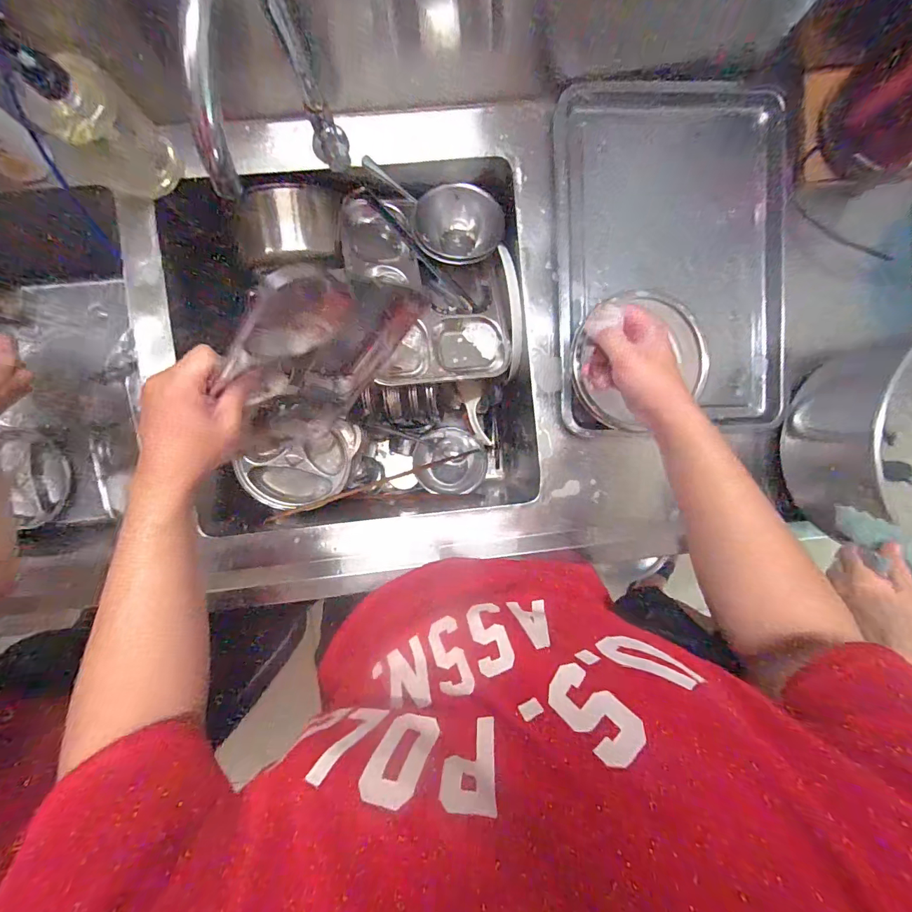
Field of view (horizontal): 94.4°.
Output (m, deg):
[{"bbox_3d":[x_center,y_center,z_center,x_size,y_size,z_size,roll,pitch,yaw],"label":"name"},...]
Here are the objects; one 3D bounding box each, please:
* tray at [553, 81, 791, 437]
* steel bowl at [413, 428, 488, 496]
[{"bbox_3d":[0.300,-0.276,0.601,0.310,0.051,0.477,-2,94,-3],"label":"tray"},{"bbox_3d":[-0.012,0.011,0.801,0.137,0.041,0.128,-2,72,5],"label":"steel bowl"}]

